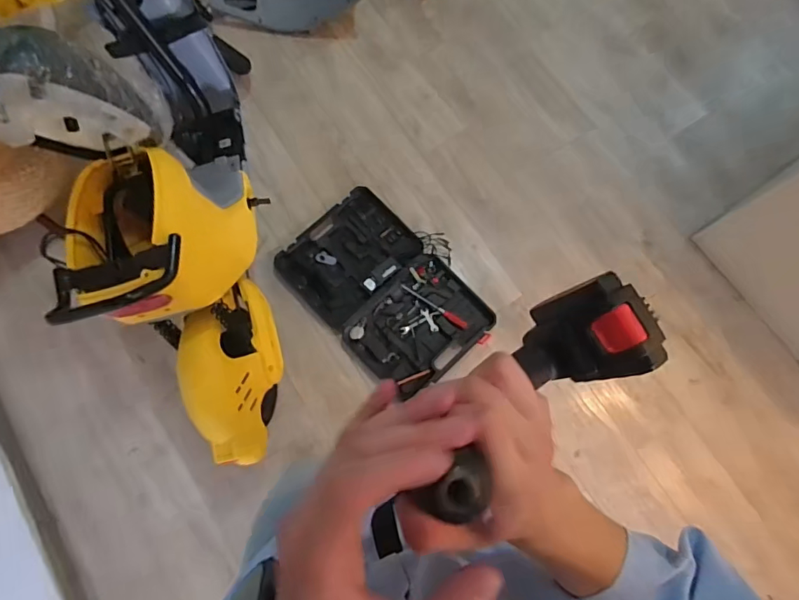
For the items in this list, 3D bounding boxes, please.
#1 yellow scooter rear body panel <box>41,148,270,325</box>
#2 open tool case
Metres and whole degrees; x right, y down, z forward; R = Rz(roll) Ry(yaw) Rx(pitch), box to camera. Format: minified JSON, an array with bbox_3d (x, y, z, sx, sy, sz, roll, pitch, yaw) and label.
[{"bbox_3d":[-0.578,-0.134,1.165,0.312,0.388,0.444,0,76,1],"label":"yellow scooter rear body panel"},{"bbox_3d":[-0.040,-0.043,1.609,0.466,0.074,0.665,-43,80,-9],"label":"open tool case"}]

